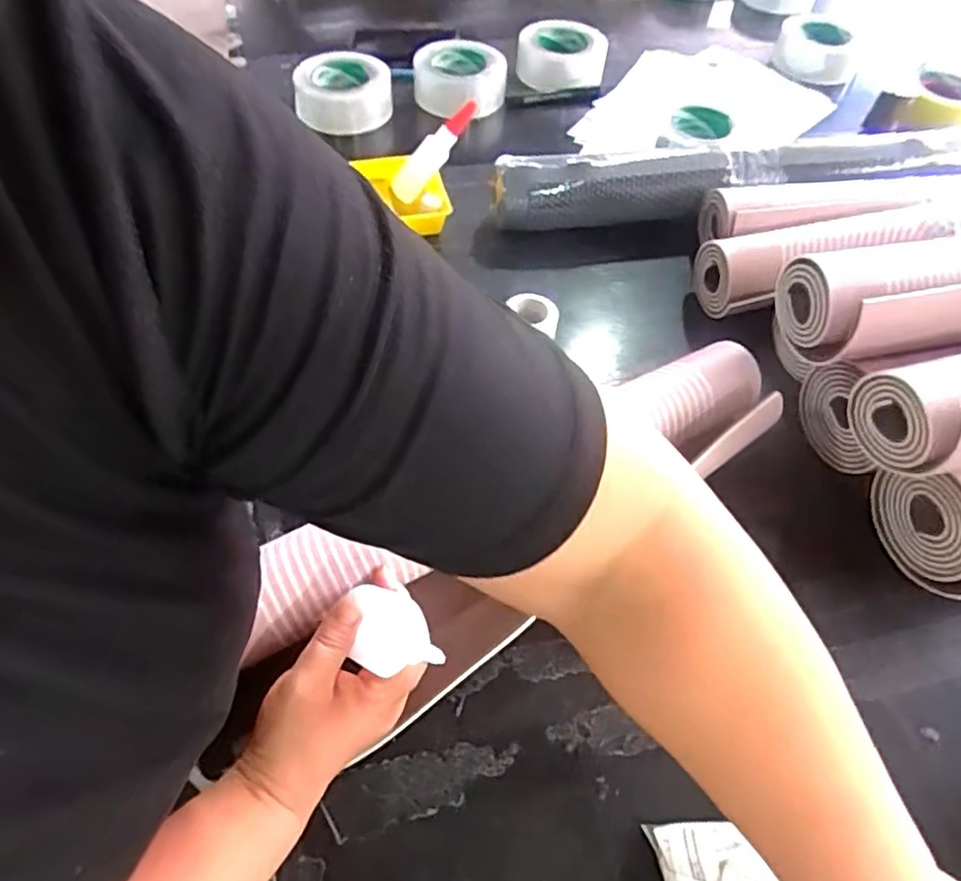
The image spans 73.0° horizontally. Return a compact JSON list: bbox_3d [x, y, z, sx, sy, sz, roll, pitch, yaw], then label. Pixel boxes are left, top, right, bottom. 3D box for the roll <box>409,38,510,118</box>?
[{"bbox_3d":[-0.029,-0.505,0.913,0.123,0.060,0.123,2,57,-3],"label":"roll"}]

